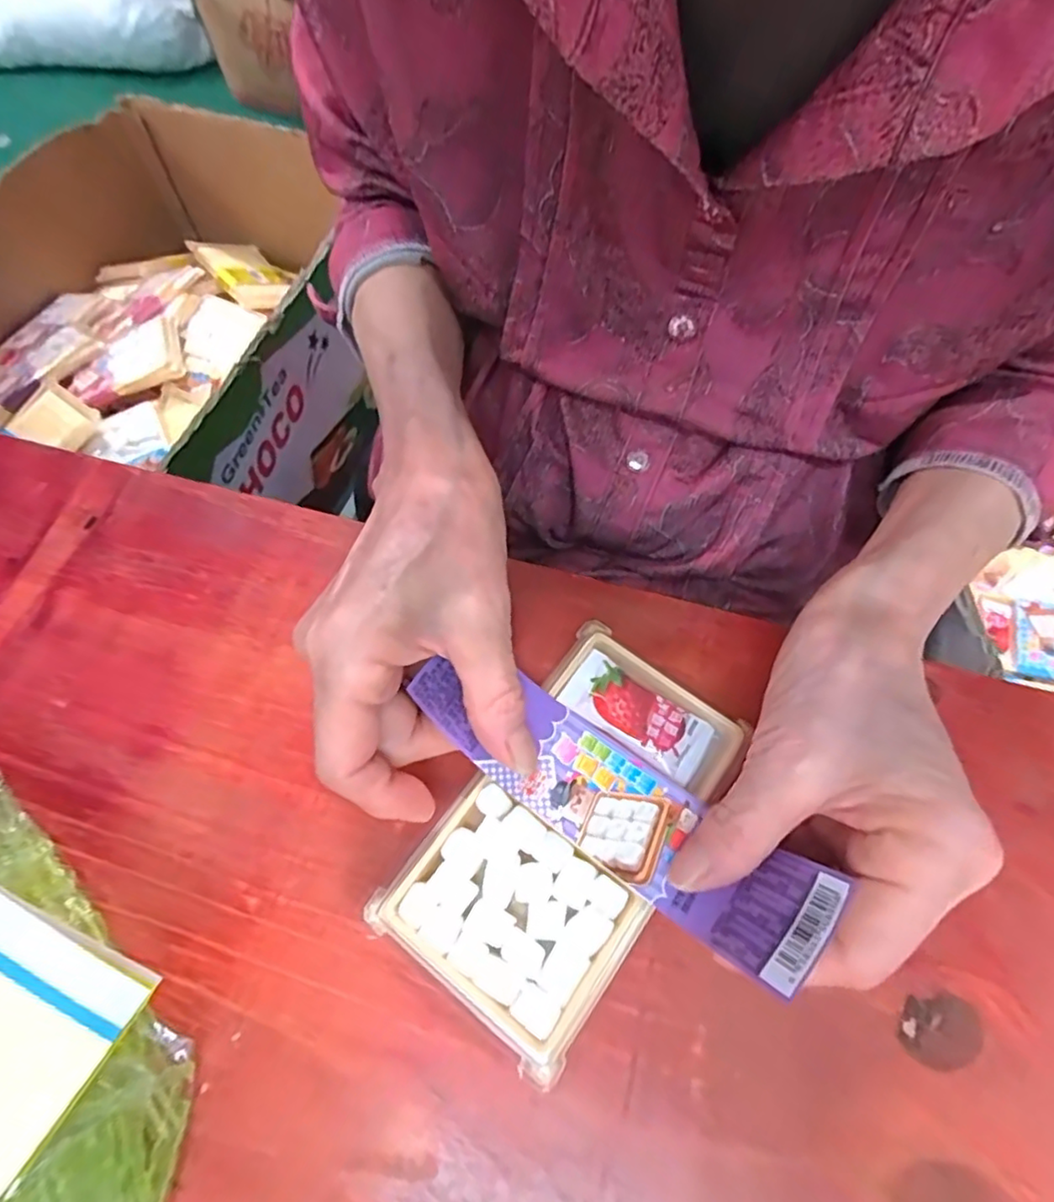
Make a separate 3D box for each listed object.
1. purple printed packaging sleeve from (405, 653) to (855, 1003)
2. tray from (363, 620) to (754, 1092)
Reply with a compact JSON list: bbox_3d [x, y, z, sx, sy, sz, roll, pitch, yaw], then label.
[{"bbox_3d":[0.026,0.063,0.204,0.137,0.035,0.038,30,68,24],"label":"purple printed packaging sleeve"},{"bbox_3d":[0.015,0.077,0.219,0.074,0.012,0.133,32,71,14],"label":"tray"}]

